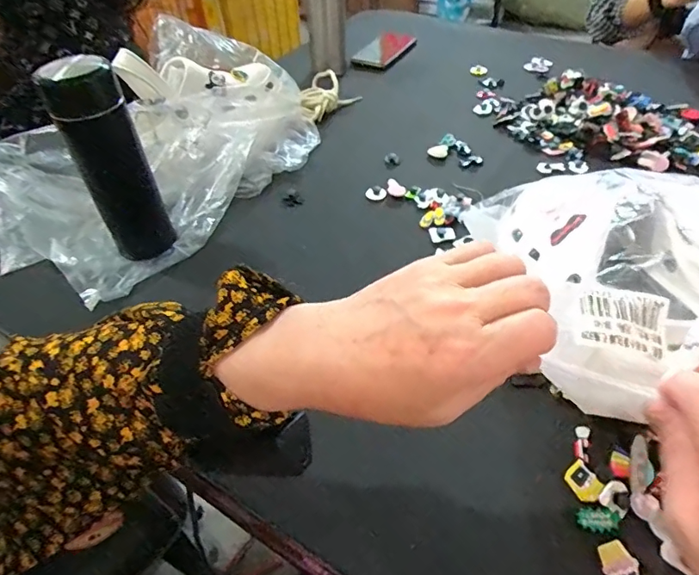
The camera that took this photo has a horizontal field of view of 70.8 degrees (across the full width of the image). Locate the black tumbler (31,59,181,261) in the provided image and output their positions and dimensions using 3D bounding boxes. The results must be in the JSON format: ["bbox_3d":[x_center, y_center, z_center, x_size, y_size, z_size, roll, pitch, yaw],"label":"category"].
[{"bbox_3d":[-0.236,-0.123,0.492,0.064,0.189,0.060,-23,48,-18],"label":"black tumbler"}]

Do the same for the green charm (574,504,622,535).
[{"bbox_3d":[0.164,0.152,0.324,0.026,0.004,0.016,-1,50,24],"label":"green charm"}]

